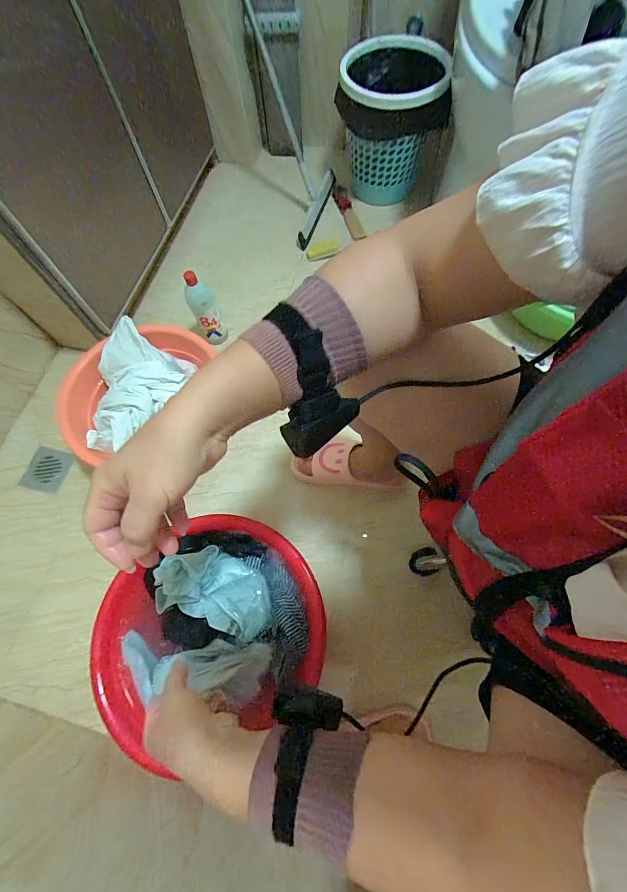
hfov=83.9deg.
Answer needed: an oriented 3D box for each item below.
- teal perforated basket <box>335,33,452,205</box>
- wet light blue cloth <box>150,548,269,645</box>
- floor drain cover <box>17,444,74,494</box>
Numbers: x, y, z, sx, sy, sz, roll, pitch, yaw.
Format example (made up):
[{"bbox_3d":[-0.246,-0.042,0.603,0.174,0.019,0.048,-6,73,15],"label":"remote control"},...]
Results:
[{"bbox_3d":[0.199,-0.904,0.992,0.260,0.302,0.326,-2,68,0],"label":"teal perforated basket"},{"bbox_3d":[-0.163,0.238,0.582,0.186,0.054,0.114,15,69,8],"label":"wet light blue cloth"},{"bbox_3d":[-0.616,0.055,0.809,0.104,0.009,0.099,13,68,7],"label":"floor drain cover"}]

